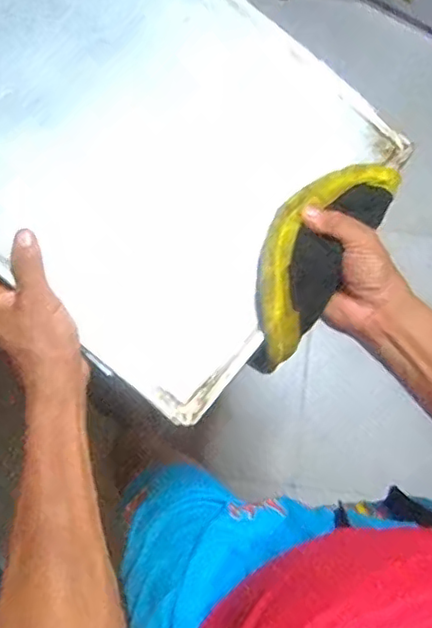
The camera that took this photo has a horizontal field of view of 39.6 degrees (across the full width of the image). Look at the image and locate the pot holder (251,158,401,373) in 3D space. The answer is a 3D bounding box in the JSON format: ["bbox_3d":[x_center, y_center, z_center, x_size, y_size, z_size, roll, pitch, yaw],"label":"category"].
[{"bbox_3d":[0.076,-0.046,0.506,0.075,0.054,0.198,31,69,6],"label":"pot holder"}]

